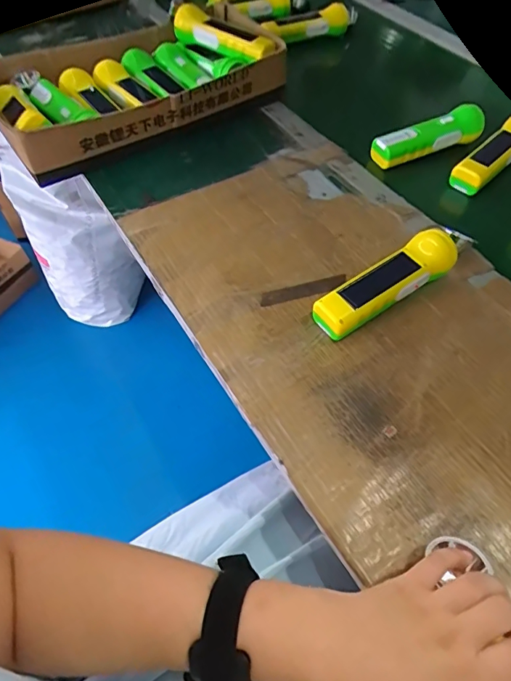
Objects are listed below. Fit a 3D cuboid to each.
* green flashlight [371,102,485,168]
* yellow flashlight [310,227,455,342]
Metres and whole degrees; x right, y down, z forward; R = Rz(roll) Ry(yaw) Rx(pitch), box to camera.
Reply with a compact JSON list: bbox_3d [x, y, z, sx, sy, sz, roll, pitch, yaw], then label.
[{"bbox_3d":[0.243,-0.292,0.646,0.171,0.041,0.048,-19,57,-13],"label":"green flashlight"},{"bbox_3d":[0.140,-0.058,0.473,0.173,0.044,0.048,-30,60,-19],"label":"yellow flashlight"}]

